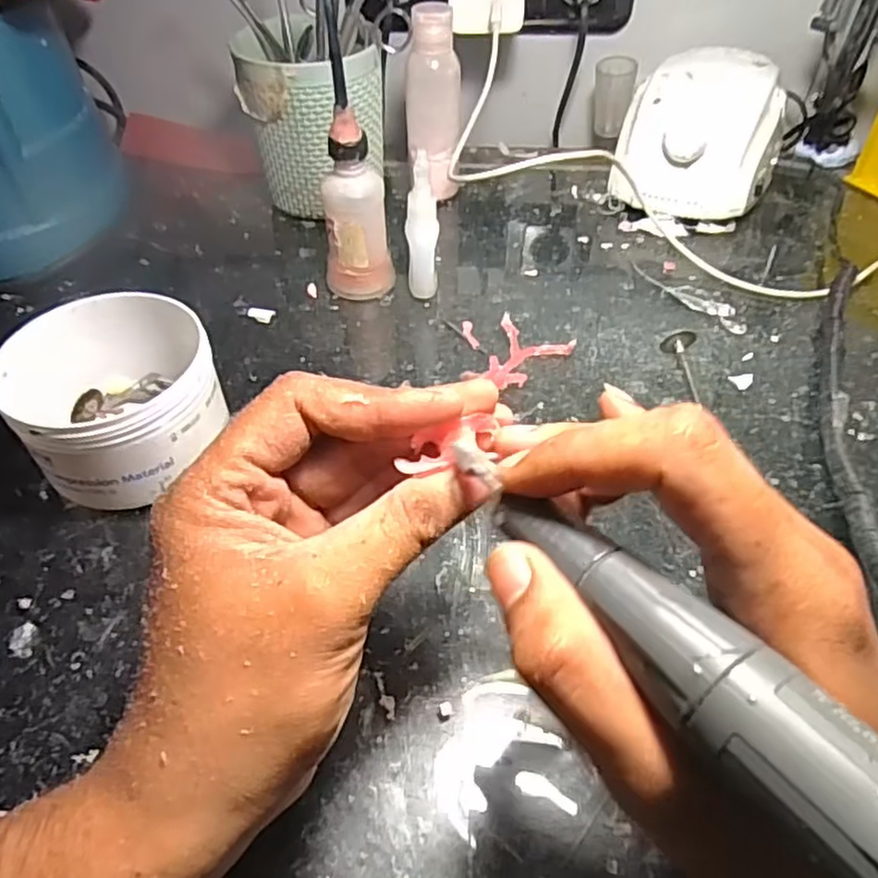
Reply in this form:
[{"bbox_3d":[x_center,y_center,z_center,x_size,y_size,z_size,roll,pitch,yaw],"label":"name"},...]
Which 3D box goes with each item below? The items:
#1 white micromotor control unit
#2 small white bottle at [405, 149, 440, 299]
[{"bbox_3d":[0.194,-0.221,0.506,0.105,0.082,0.131,20,51,18],"label":"white micromotor control unit"},{"bbox_3d":[-0.010,-0.125,0.416,0.018,0.087,0.019,0,48,0],"label":"small white bottle"}]

